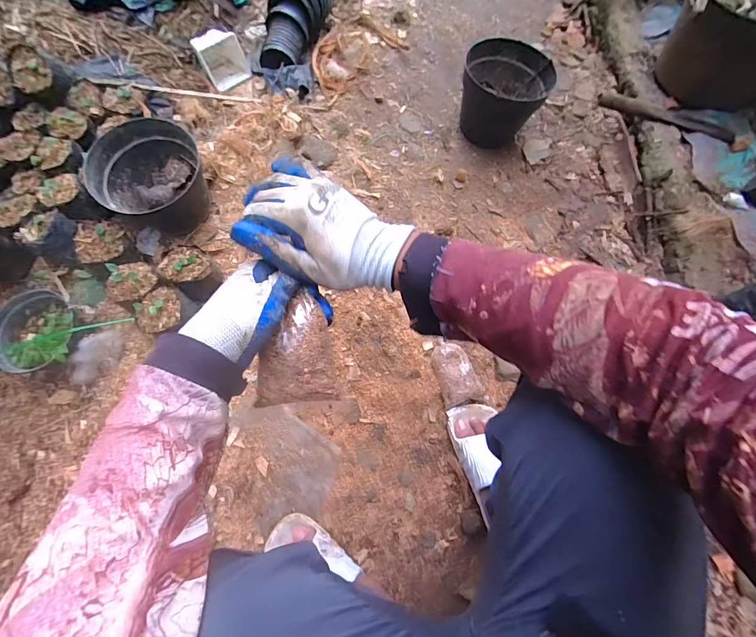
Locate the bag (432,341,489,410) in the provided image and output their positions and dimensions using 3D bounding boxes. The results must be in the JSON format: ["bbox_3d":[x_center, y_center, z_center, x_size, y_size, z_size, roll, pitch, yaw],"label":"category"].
[{"bbox_3d":[0.158,0.110,0.741,0.081,0.040,0.123,-16,69,-8],"label":"bag"}]

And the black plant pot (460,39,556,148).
[{"bbox_3d":[0.309,-0.562,0.953,0.202,0.158,0.175,22,69,13],"label":"black plant pot"}]

